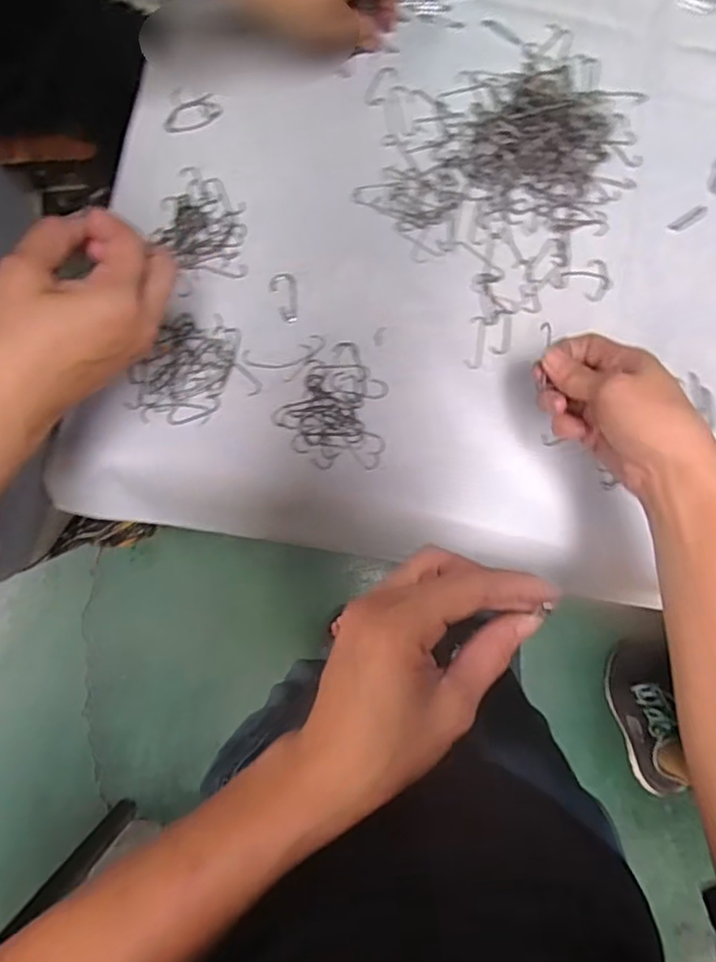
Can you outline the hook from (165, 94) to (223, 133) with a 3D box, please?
[{"bbox_3d":[-0.128,-0.282,0.486,0.046,0.004,0.022,-27,85,-5],"label":"hook"}]

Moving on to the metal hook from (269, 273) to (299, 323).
[{"bbox_3d":[-0.054,-0.136,0.468,0.020,0.004,0.038,-10,84,-3],"label":"metal hook"}]

